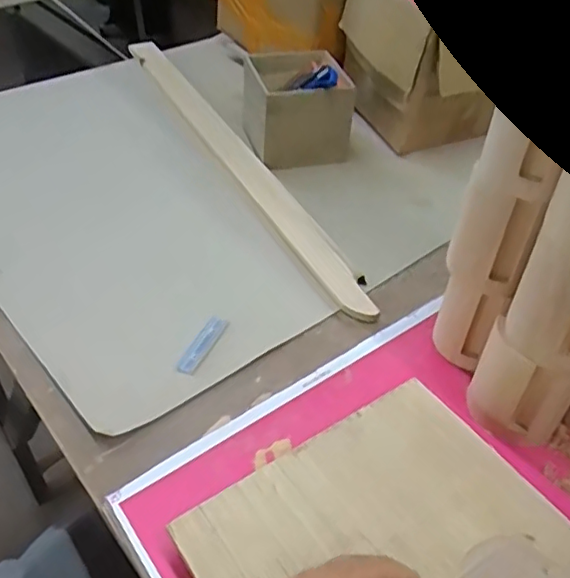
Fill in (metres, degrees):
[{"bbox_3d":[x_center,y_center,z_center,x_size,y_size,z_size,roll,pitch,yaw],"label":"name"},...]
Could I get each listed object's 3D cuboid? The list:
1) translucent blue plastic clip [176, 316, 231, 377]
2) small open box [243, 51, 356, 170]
[{"bbox_3d":[-0.082,0.056,0.591,0.018,0.007,0.079,18,45,16],"label":"translucent blue plastic clip"},{"bbox_3d":[0.013,-0.266,0.849,0.124,0.123,0.141,-11,45,-14],"label":"small open box"}]

